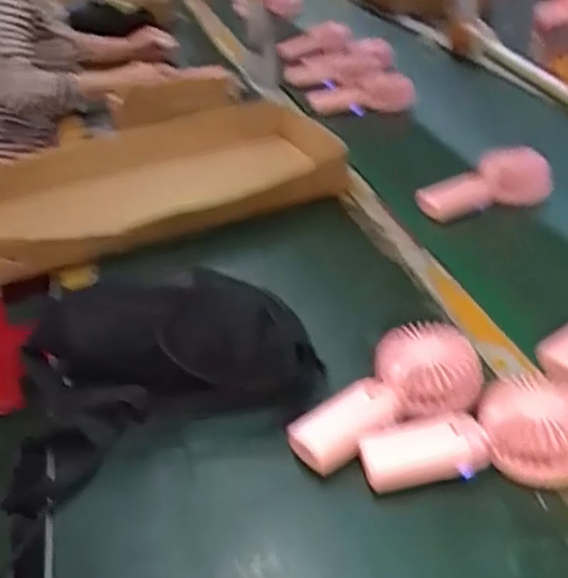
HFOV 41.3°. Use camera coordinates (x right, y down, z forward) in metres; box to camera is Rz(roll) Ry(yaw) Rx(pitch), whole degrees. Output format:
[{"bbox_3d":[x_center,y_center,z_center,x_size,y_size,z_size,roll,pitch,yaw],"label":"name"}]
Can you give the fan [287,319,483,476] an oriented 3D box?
[{"bbox_3d":[0.083,0.092,0.646,0.176,0.056,0.079,-17,33,-18],"label":"fan"}]

